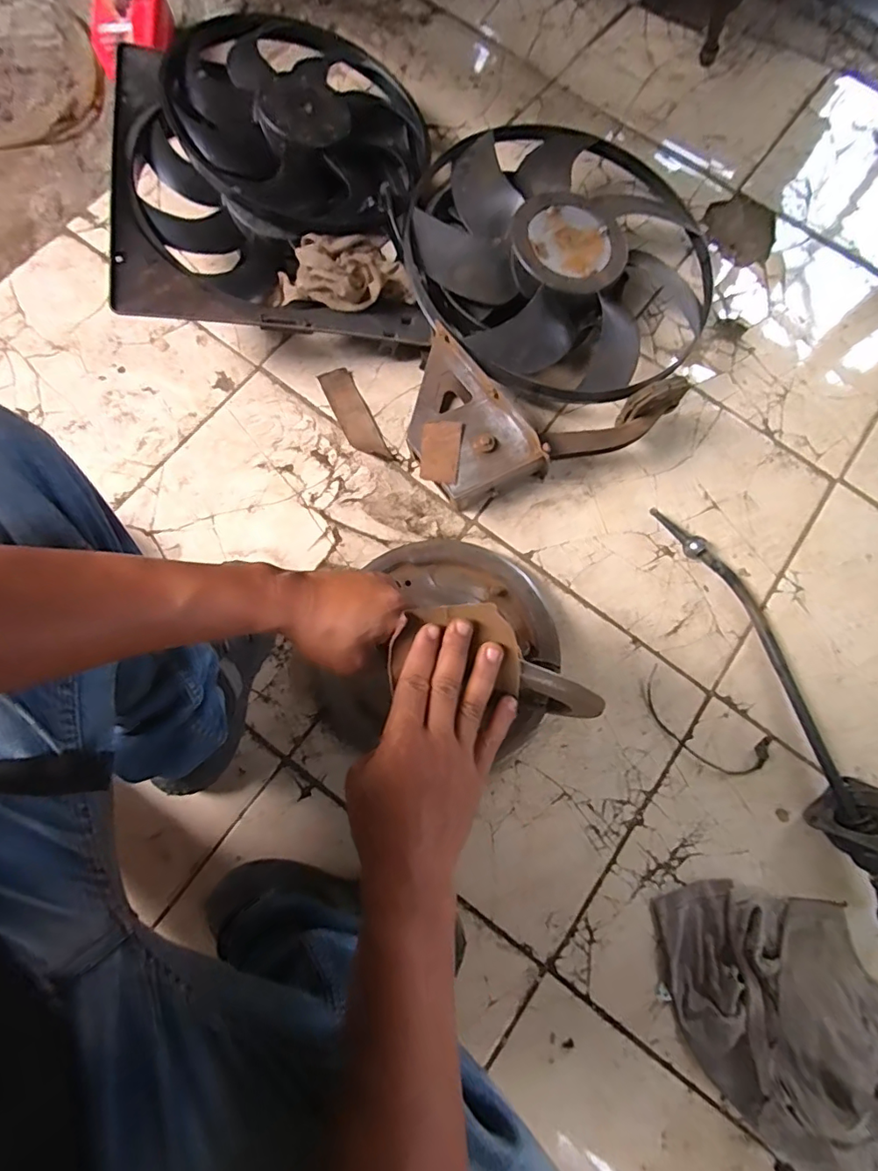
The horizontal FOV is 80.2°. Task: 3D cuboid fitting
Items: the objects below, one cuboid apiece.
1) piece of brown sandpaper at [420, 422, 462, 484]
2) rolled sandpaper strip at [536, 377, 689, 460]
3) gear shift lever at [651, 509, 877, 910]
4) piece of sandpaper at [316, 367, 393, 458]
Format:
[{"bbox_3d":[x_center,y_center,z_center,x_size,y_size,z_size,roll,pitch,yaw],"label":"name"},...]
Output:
[{"bbox_3d":[0.002,-0.183,0.719,0.052,0.006,0.083,8,86,6],"label":"piece of brown sandpaper"},{"bbox_3d":[0.243,-0.222,0.717,0.201,0.057,0.056,-25,79,8],"label":"rolled sandpaper strip"},{"bbox_3d":[0.456,0.140,0.675,0.123,0.099,0.584,-26,79,-9],"label":"gear shift lever"},{"bbox_3d":[-0.128,-0.255,0.789,0.049,0.006,0.161,-25,79,-9],"label":"piece of sandpaper"}]

